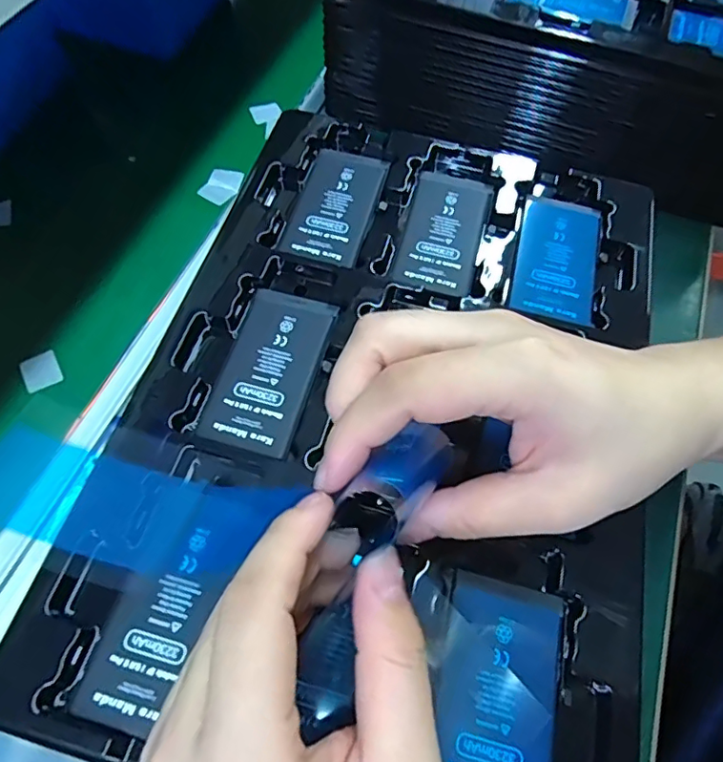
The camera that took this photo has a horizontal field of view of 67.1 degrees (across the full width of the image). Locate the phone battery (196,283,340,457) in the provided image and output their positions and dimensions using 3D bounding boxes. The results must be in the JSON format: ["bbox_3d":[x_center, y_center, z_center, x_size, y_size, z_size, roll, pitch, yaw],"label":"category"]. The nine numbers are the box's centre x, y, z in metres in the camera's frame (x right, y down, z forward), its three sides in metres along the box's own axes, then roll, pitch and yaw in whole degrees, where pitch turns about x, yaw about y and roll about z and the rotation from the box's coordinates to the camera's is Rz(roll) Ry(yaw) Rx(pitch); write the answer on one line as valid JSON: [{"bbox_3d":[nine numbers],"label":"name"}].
[{"bbox_3d":[-0.044,-0.007,0.260,0.043,0.006,0.083,15,62,7],"label":"phone battery"}]

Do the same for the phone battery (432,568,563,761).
[{"bbox_3d":[0.048,0.117,0.199,0.045,0.007,0.084,13,62,6],"label":"phone battery"}]

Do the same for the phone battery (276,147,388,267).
[{"bbox_3d":[-0.014,-0.099,0.307,0.043,0.005,0.082,14,62,7],"label":"phone battery"}]

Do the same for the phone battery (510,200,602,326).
[{"bbox_3d":[0.107,-0.068,0.295,0.043,0.004,0.079,14,62,7],"label":"phone battery"}]

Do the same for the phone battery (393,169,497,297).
[{"bbox_3d":[0.046,-0.084,0.304,0.042,0.006,0.085,14,62,6],"label":"phone battery"}]

